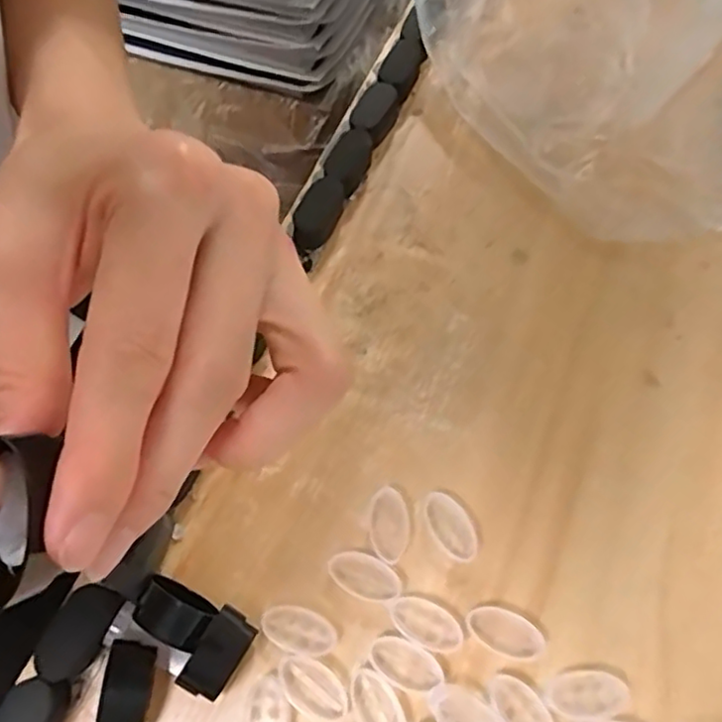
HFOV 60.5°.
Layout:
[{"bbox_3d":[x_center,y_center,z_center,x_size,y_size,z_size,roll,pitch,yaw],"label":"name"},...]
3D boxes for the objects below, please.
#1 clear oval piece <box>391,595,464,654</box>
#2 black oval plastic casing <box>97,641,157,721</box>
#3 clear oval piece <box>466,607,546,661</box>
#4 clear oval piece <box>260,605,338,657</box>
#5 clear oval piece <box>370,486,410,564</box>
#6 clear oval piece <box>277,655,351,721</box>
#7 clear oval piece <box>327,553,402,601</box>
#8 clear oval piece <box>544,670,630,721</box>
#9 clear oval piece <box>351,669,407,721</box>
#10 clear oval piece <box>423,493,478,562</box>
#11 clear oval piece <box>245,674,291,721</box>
[{"bbox_3d":[0.028,0.112,0.263,0.031,0.006,0.017,24,69,10],"label":"clear oval piece"},{"bbox_3d":[-0.094,0.133,0.252,0.017,0.013,0.033,3,67,2],"label":"black oval plastic casing"},{"bbox_3d":[0.060,0.115,0.261,0.032,0.009,0.016,21,69,9],"label":"clear oval piece"},{"bbox_3d":[-0.026,0.115,0.264,0.032,0.007,0.017,12,68,6],"label":"clear oval piece"},{"bbox_3d":[0.013,0.074,0.280,0.017,0.004,0.032,0,67,1],"label":"clear oval piece"},{"bbox_3d":[-0.020,0.134,0.253,0.032,0.006,0.019,31,71,13],"label":"clear oval piece"},{"bbox_3d":[0.001,0.094,0.271,0.033,0.008,0.016,19,69,8],"label":"clear oval piece"},{"bbox_3d":[0.091,0.135,0.250,0.032,0.005,0.018,1,67,1],"label":"clear oval piece"},{"bbox_3d":[0.007,0.141,0.250,0.017,0.006,0.031,-29,70,-11],"label":"clear oval piece"},{"bbox_3d":[0.041,0.075,0.280,0.017,0.004,0.032,-26,69,-10],"label":"clear oval piece"},{"bbox_3d":[-0.038,0.145,0.249,0.017,0.009,0.032,1,67,1],"label":"clear oval piece"}]

